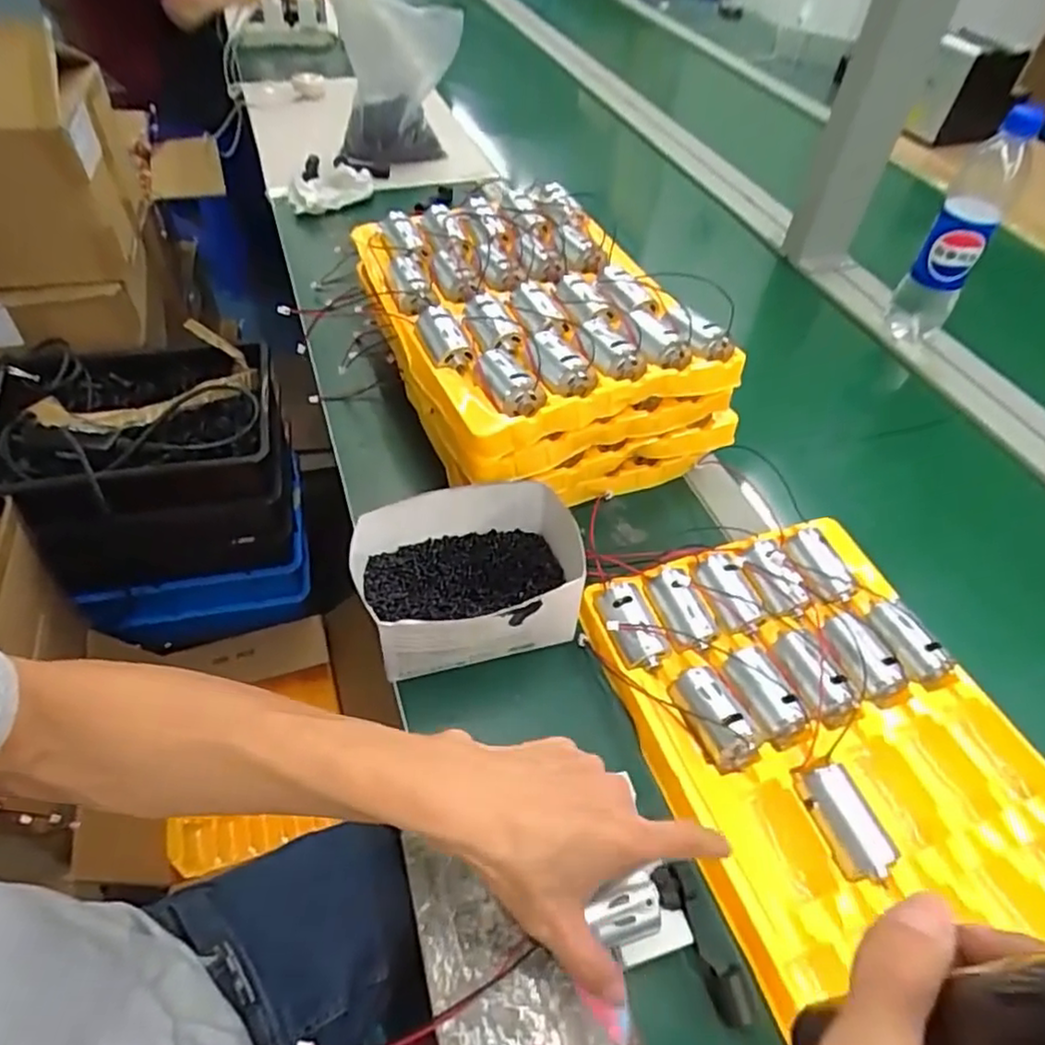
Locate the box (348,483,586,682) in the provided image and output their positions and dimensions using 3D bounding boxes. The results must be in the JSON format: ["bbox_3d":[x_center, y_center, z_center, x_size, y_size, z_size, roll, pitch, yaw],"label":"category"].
[{"bbox_3d":[-0.027,0.039,0.475,0.162,0.072,0.110,-13,52,-15],"label":"box"}]

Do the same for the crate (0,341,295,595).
[{"bbox_3d":[-0.560,-0.084,0.958,0.408,0.241,0.254,-10,51,-13],"label":"crate"}]

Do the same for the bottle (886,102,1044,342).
[{"bbox_3d":[0.471,-0.311,0.705,0.059,0.232,0.054,31,54,20],"label":"bottle"}]

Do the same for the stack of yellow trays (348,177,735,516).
[{"bbox_3d":[0.008,-0.169,0.608,0.248,0.130,0.310,-17,53,-18],"label":"stack of yellow trays"}]

